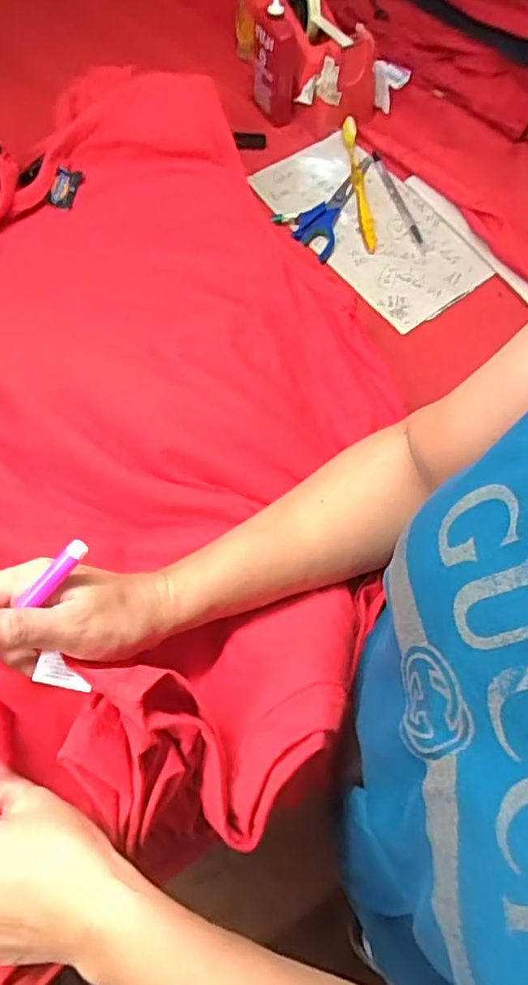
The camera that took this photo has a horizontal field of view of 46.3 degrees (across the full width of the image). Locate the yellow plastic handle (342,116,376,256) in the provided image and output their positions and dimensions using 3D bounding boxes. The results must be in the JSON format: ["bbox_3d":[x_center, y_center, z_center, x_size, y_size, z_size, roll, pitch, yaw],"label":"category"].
[{"bbox_3d":[0.104,-0.340,0.674,0.018,0.017,0.190,-3,62,-1],"label":"yellow plastic handle"}]

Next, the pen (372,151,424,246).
[{"bbox_3d":[0.144,-0.323,0.672,0.012,0.014,0.135,-15,63,-7],"label":"pen"}]

